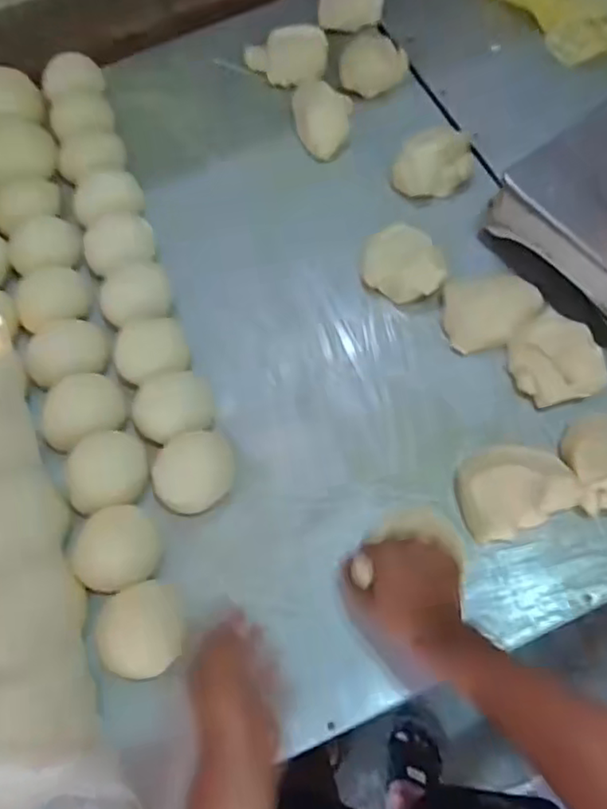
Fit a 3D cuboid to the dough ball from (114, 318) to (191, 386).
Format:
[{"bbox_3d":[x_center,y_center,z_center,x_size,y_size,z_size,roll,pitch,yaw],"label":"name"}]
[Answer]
[{"bbox_3d":[-0.181,-0.063,0.734,0.083,0.040,0.080,-2,64,3],"label":"dough ball"}]

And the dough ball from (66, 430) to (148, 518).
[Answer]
[{"bbox_3d":[-0.218,0.074,0.685,0.085,0.040,0.074,-19,65,-5],"label":"dough ball"}]

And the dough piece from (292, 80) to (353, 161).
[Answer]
[{"bbox_3d":[0.030,-0.403,0.861,0.082,0.047,0.112,-9,64,0],"label":"dough piece"}]

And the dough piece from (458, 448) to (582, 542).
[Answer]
[{"bbox_3d":[0.212,0.080,0.628,0.108,0.049,0.090,-24,65,-7],"label":"dough piece"}]

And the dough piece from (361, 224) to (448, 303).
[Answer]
[{"bbox_3d":[0.121,-0.176,0.767,0.094,0.034,0.111,-6,64,1],"label":"dough piece"}]

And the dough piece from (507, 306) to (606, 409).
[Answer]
[{"bbox_3d":[0.279,-0.053,0.688,0.089,0.047,0.104,-12,64,-2],"label":"dough piece"}]

